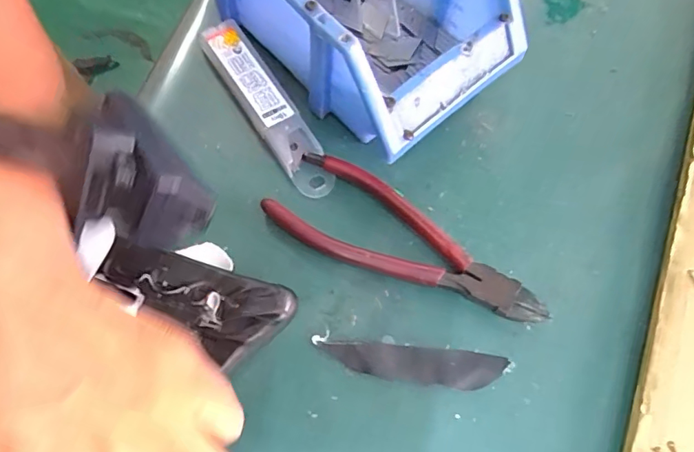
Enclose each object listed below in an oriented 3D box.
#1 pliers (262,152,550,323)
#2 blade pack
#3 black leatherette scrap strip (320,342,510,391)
[{"bbox_3d":[0.034,0.011,0.279,0.152,0.016,0.050,26,67,12],"label":"pliers"},{"bbox_3d":[-0.048,-0.071,0.311,0.025,0.022,0.125,-31,69,-14],"label":"blade pack"},{"bbox_3d":[0.034,0.069,0.258,0.089,0.004,0.018,4,65,2],"label":"black leatherette scrap strip"}]

